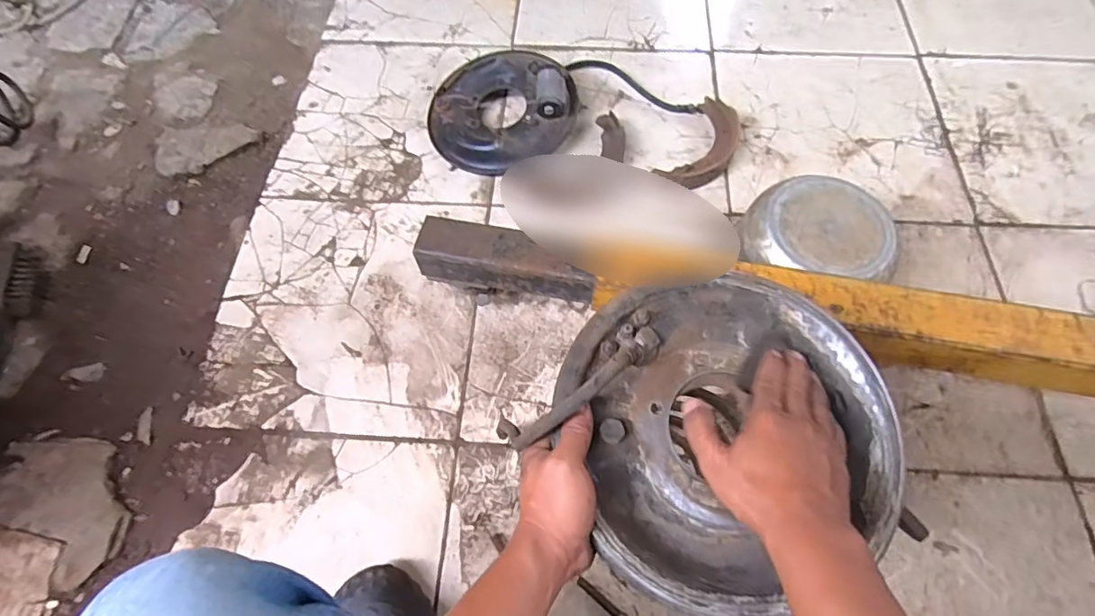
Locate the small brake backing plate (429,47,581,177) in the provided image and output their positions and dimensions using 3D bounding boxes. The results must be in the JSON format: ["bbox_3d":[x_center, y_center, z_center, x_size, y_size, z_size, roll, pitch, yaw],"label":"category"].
[{"bbox_3d":[-0.082,-0.372,0.973,0.262,0.091,0.244,-1,66,2],"label":"small brake backing plate"}]

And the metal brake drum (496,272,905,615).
[{"bbox_3d":[0.139,0.088,0.417,0.258,0.071,0.259,-1,66,2],"label":"metal brake drum"}]

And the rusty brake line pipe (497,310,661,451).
[{"bbox_3d":[0.033,0.053,0.420,0.154,0.049,0.035,-37,69,-17],"label":"rusty brake line pipe"}]

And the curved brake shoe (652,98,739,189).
[{"bbox_3d":[0.277,-0.283,0.947,0.096,0.029,0.207,30,70,15],"label":"curved brake shoe"}]

